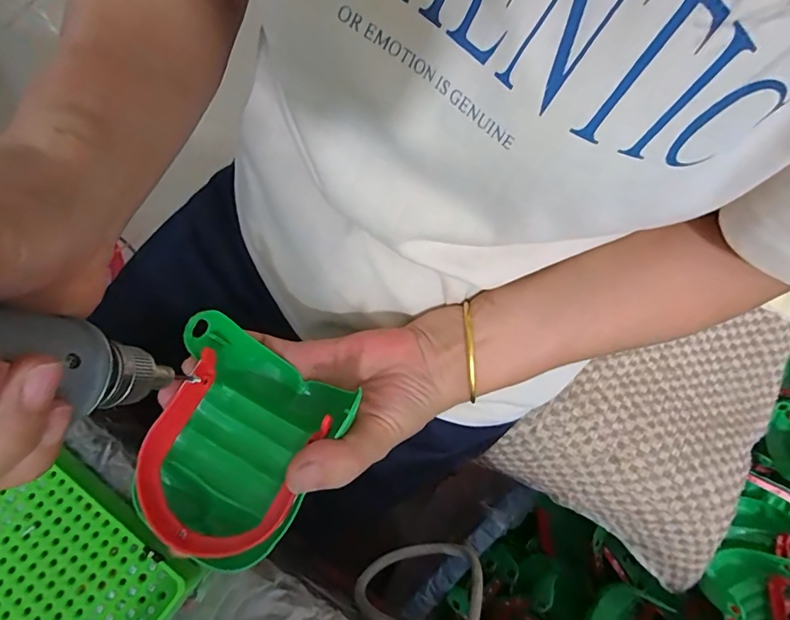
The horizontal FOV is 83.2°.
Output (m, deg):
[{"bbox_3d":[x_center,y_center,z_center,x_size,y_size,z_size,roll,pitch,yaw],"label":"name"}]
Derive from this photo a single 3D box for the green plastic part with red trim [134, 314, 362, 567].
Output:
[{"bbox_3d":[-0.077,0.066,0.219,0.083,0.047,0.096,27,67,9],"label":"green plastic part with red trim"}]

